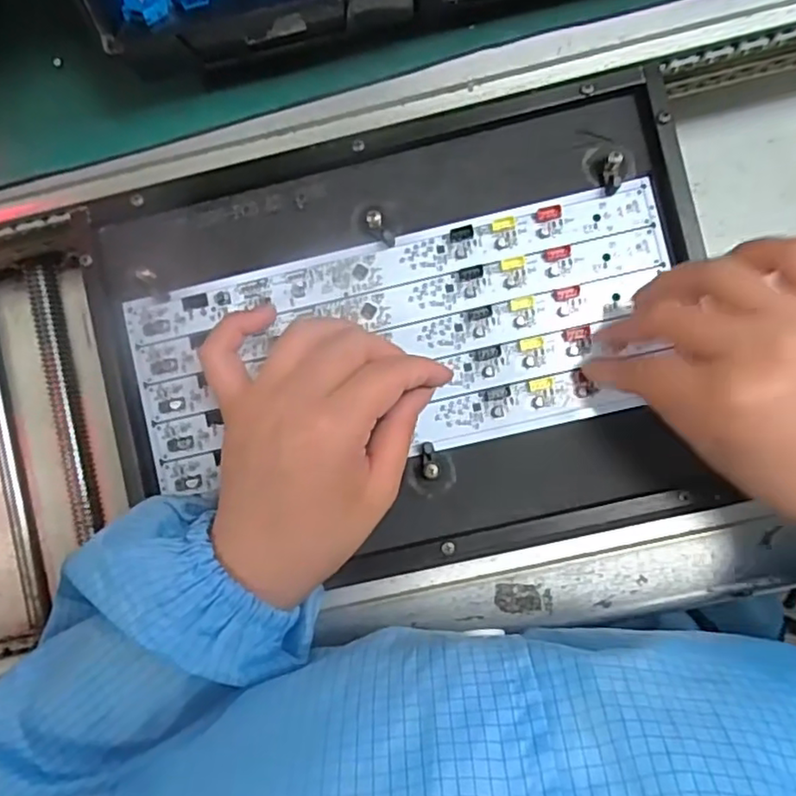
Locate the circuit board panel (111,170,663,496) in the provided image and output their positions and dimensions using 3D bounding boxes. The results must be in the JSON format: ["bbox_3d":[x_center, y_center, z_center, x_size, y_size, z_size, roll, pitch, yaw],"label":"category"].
[{"bbox_3d":[0.001,-0.028,0.348,0.296,0.007,0.118,-13,87,3],"label":"circuit board panel"}]

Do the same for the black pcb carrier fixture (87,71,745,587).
[{"bbox_3d":[0.003,-0.026,0.345,0.318,0.027,0.229,-13,88,3],"label":"black pcb carrier fixture"}]

